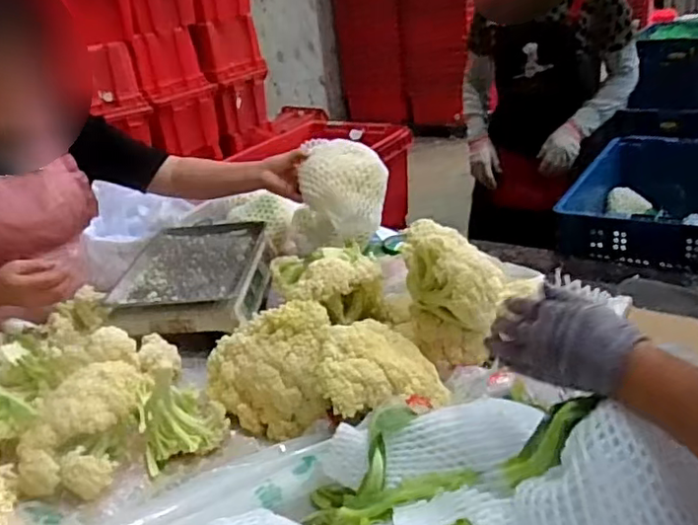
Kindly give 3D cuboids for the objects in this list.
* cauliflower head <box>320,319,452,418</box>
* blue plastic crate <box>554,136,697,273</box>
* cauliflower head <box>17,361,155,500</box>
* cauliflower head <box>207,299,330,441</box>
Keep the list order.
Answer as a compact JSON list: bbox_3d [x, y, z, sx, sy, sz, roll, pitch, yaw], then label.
[{"bbox_3d":[0.044,0.140,0.787,0.159,0.087,0.151,-6,25,2],"label":"cauliflower head"},{"bbox_3d":[0.755,-0.131,1.489,0.377,0.186,0.639,13,32,36],"label":"blue plastic crate"},{"bbox_3d":[-0.366,0.219,0.832,0.150,0.101,0.169,-4,26,7],"label":"cauliflower head"},{"bbox_3d":[-0.116,0.149,0.868,0.188,0.132,0.133,-6,25,2],"label":"cauliflower head"}]

